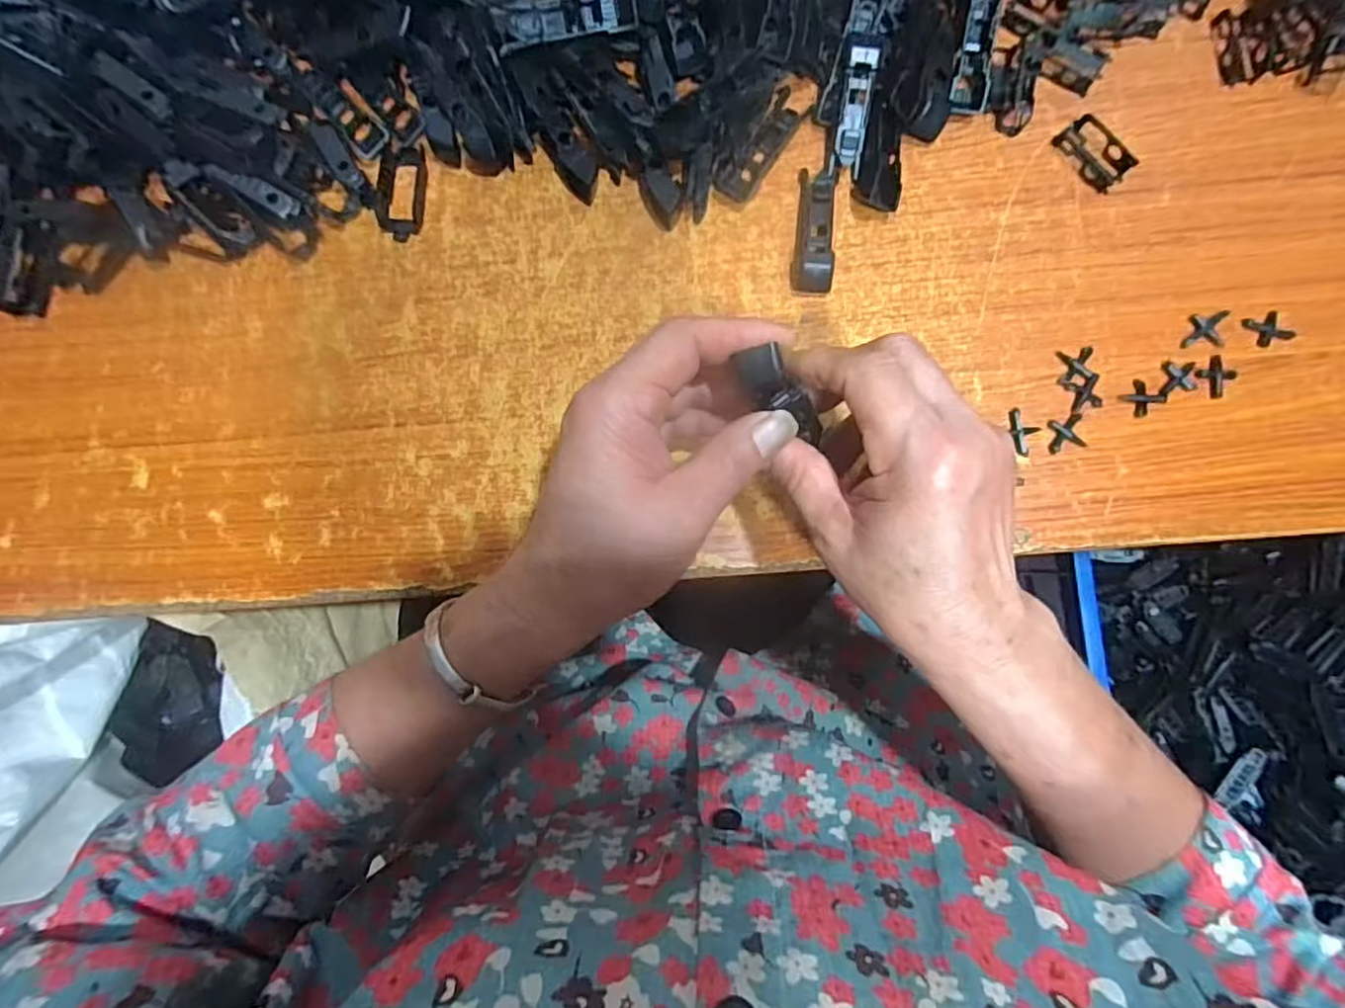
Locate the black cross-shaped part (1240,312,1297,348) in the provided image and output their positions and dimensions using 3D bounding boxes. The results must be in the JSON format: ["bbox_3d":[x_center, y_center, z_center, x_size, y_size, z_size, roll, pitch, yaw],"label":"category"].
[{"bbox_3d":[0.304,-0.089,0.331,0.019,0.004,0.017,-17,84,0],"label":"black cross-shaped part"}]

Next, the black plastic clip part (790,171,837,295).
[{"bbox_3d":[0.075,-0.144,0.343,0.020,0.016,0.067,6,85,2],"label":"black plastic clip part"}]

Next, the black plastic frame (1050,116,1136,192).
[{"bbox_3d":[0.221,-0.185,0.342,0.023,0.009,0.039,-35,85,-2],"label":"black plastic frame"}]

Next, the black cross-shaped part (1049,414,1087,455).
[{"bbox_3d":[0.201,-0.036,0.332,0.019,0.004,0.017,-13,84,0],"label":"black cross-shaped part"}]

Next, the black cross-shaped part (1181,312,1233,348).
[{"bbox_3d":[0.273,-0.089,0.333,0.025,0.004,0.019,0,85,2],"label":"black cross-shaped part"}]

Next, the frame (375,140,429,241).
[{"bbox_3d":[-0.147,-0.170,0.355,0.025,0.007,0.051,5,85,2],"label":"frame"}]

